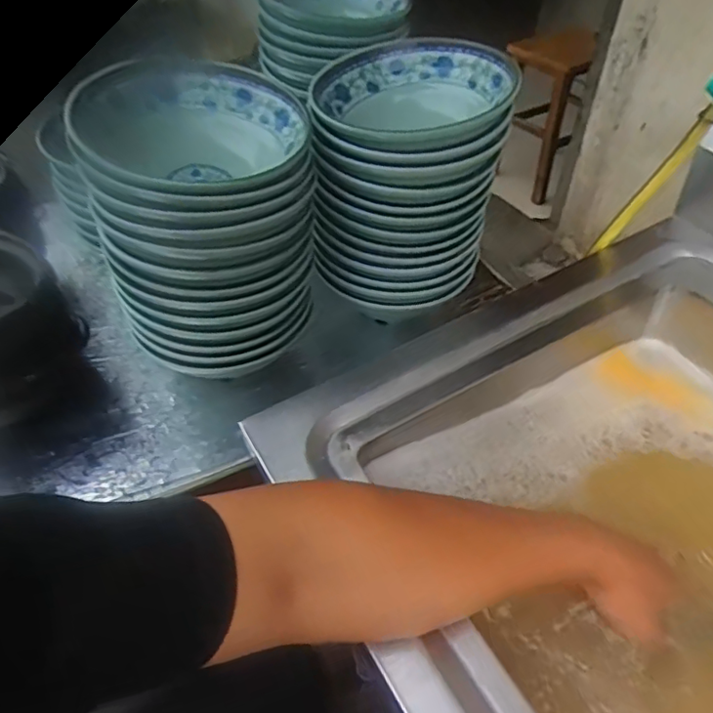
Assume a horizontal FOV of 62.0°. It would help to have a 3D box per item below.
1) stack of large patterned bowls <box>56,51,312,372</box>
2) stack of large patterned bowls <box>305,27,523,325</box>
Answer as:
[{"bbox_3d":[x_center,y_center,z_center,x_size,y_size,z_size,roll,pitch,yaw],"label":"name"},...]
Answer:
[{"bbox_3d":[-0.116,-0.105,0.489,0.158,0.212,0.156,-7,45,-7],"label":"stack of large patterned bowls"},{"bbox_3d":[0.047,-0.165,0.576,0.168,0.205,0.172,4,45,3],"label":"stack of large patterned bowls"}]

